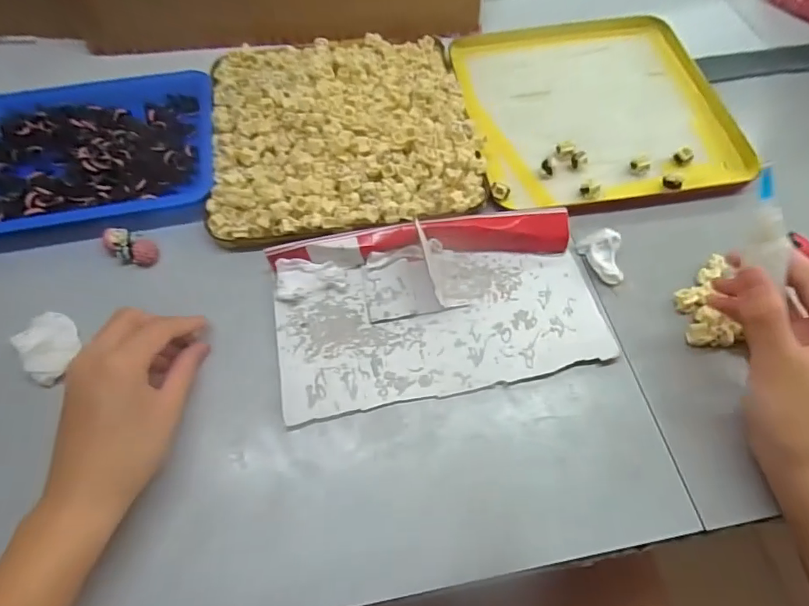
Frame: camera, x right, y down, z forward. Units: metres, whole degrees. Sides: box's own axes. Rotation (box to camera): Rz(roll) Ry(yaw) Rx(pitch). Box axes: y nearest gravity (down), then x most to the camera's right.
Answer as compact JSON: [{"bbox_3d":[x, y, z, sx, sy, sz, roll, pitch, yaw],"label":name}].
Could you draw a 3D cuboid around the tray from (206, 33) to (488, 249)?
[{"bbox_3d":[-0.058,-0.169,0.433,0.231,0.028,0.234,-9,61,-3],"label":"tray"}]

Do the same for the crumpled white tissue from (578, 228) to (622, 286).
[{"bbox_3d":[0.159,-0.037,0.375,0.027,0.016,0.042,-14,61,-6],"label":"crumpled white tissue"}]

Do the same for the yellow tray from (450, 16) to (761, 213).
[{"bbox_3d":[0.180,-0.191,0.468,0.232,0.032,0.234,-7,60,-2],"label":"yellow tray"}]

